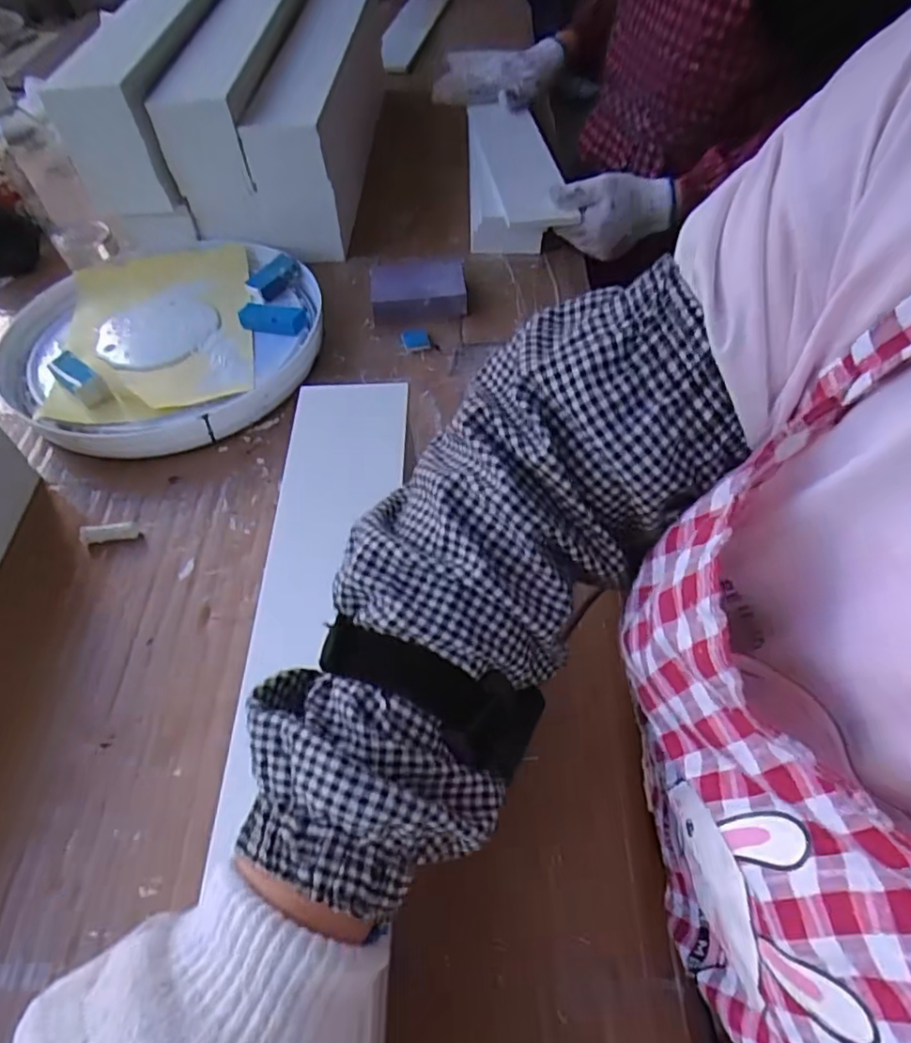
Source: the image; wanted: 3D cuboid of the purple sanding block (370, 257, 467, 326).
[{"bbox_3d":[-0.039,-0.245,0.690,0.100,0.030,0.074,-8,53,-3],"label":"purple sanding block"}]

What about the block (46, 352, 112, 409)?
[{"bbox_3d":[-0.347,-0.131,0.595,0.026,0.023,0.069,-39,60,-23],"label":"block"}]

